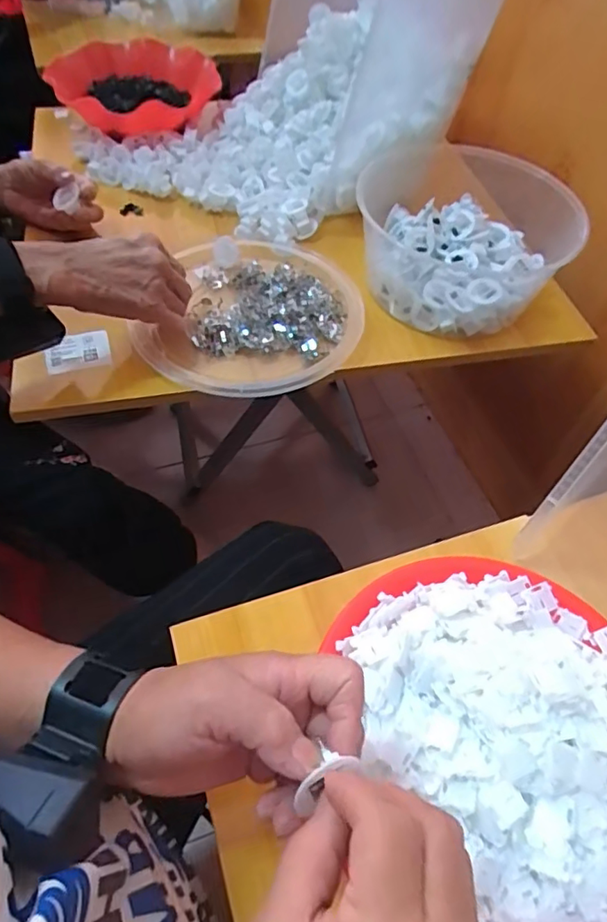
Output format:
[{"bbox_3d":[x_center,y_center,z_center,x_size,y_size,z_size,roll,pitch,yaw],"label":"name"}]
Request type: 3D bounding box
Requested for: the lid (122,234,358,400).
[{"bbox_3d":[-0.045,-0.159,0.576,0.204,0.028,0.243,12,55,5],"label":"lid"}]

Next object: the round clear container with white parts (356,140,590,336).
[{"bbox_3d":[0.174,-0.259,0.617,0.228,0.094,0.249,9,55,3],"label":"round clear container with white parts"}]

